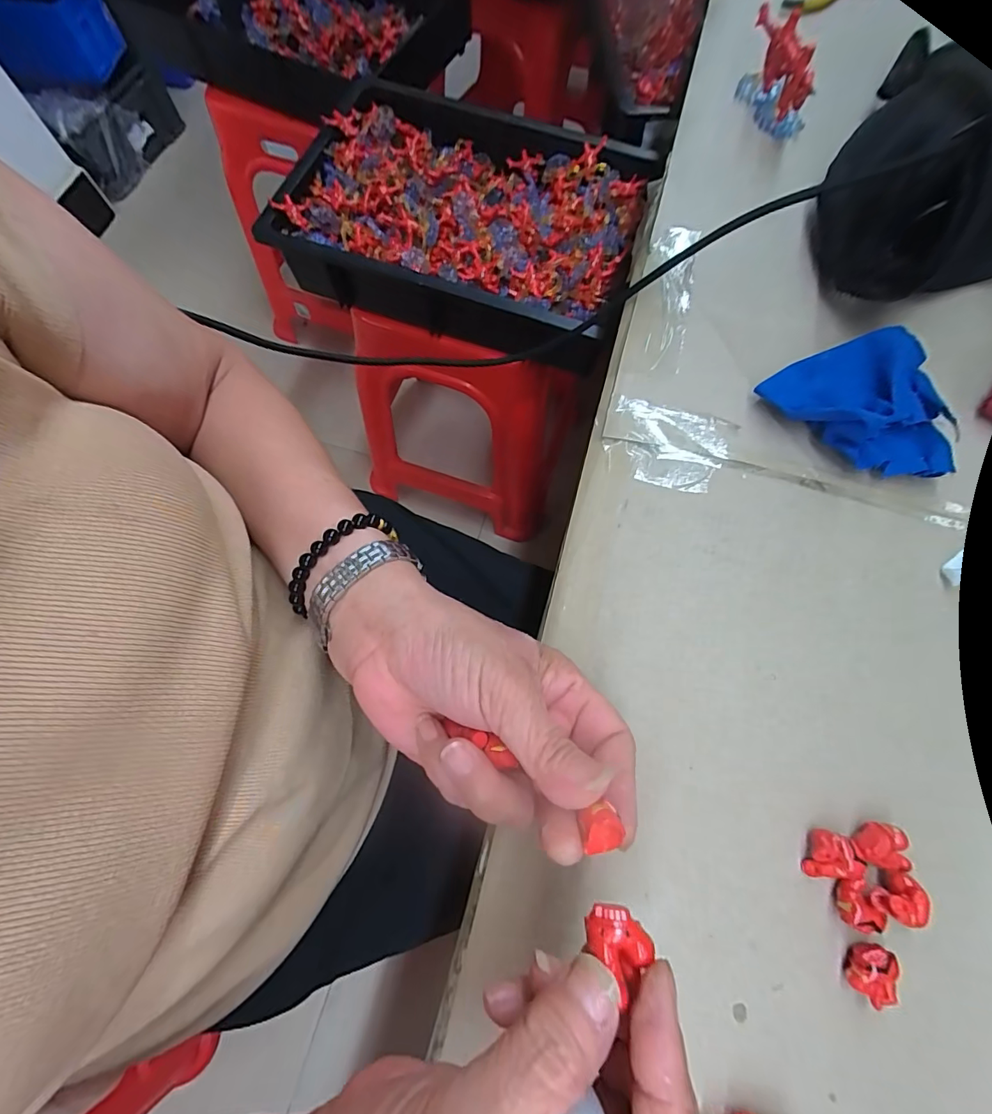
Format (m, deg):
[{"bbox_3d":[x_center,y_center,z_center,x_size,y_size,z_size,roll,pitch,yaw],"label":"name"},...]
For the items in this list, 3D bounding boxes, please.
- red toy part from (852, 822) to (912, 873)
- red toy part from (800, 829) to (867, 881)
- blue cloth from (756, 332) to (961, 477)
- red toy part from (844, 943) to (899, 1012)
[{"bbox_3d":[0.172,0.129,0.211,0.023,0.011,0.018,2,72,2],"label":"red toy part"},{"bbox_3d":[0.150,0.133,0.210,0.021,0.012,0.020,12,72,6],"label":"red toy part"},{"bbox_3d":[0.207,-0.091,0.274,0.094,0.028,0.087,2,72,2],"label":"blue cloth"},{"bbox_3d":[0.158,0.173,0.197,0.020,0.012,0.021,-1,71,2],"label":"red toy part"}]

